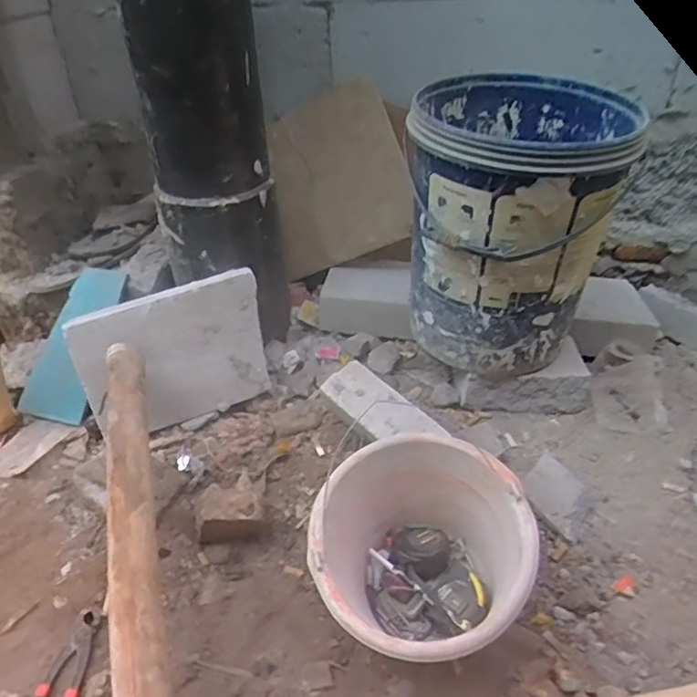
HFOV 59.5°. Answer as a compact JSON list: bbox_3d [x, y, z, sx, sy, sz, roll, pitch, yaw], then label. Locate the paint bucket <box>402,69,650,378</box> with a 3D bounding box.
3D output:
[{"bbox_3d":[0.228,-0.176,0.926,0.271,0.391,0.289,-3,36,2],"label":"paint bucket"}]

